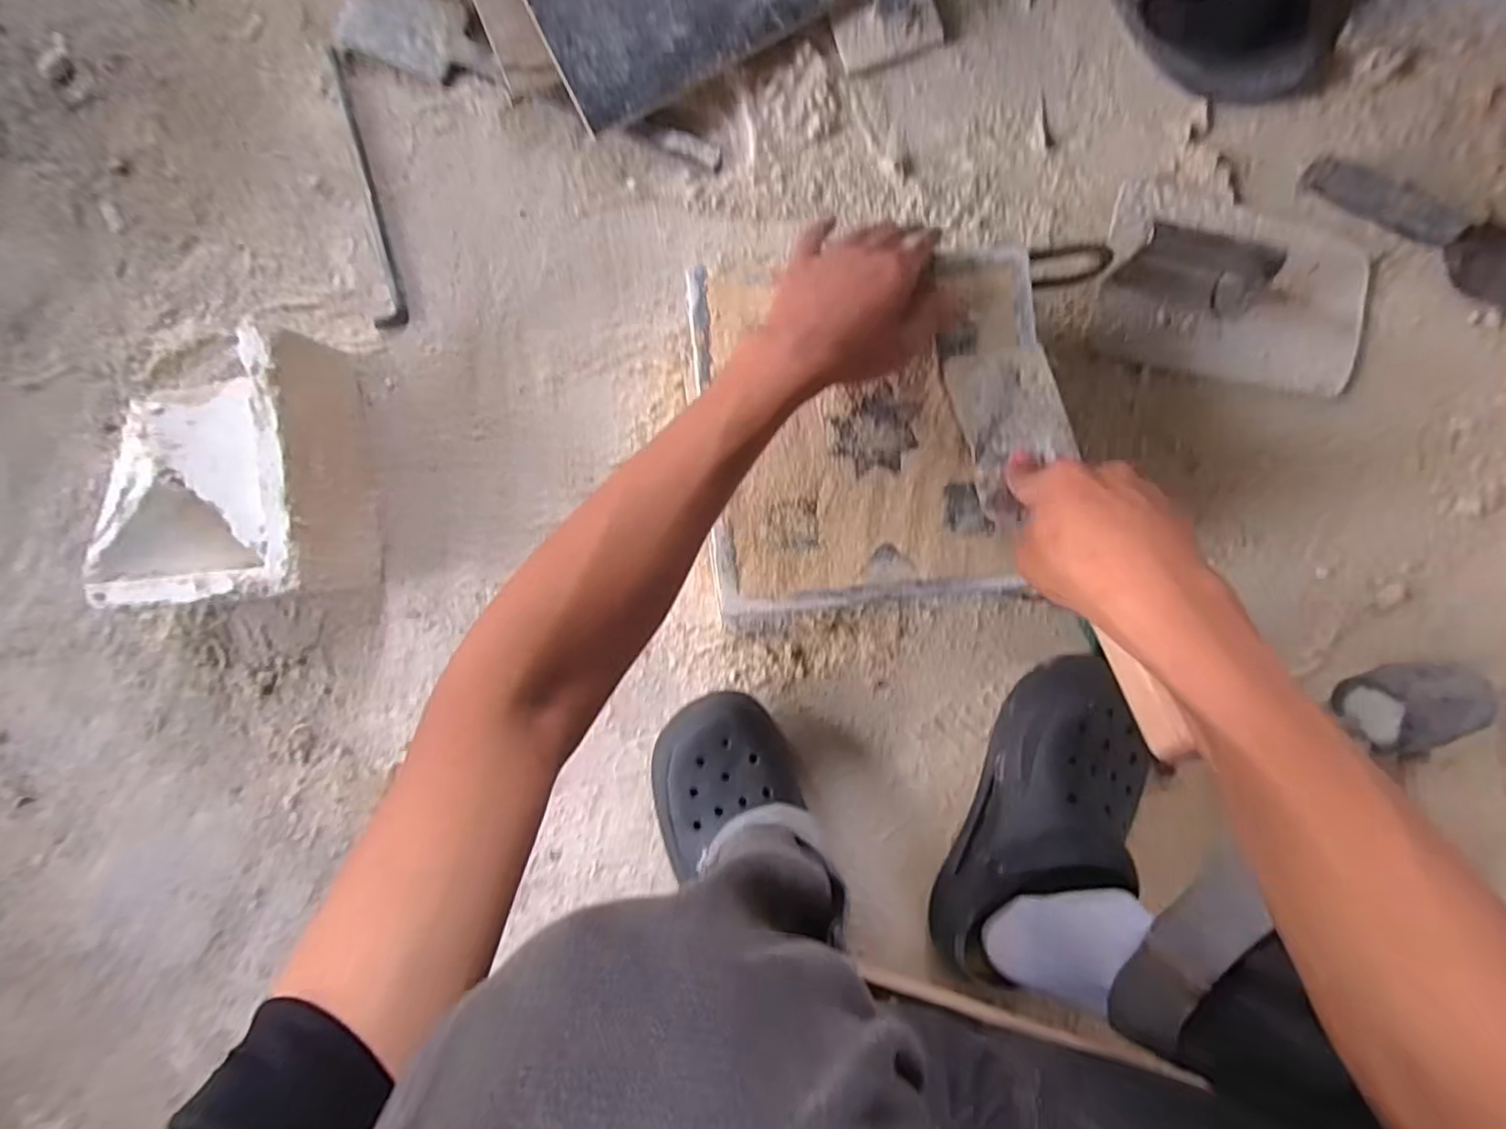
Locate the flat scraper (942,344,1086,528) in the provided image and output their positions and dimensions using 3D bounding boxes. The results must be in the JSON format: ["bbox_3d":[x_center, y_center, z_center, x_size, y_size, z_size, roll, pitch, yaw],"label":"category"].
[{"bbox_3d":[0.172,-0.088,0.440,0.068,0.004,0.112,-14,81,0],"label":"flat scraper"}]

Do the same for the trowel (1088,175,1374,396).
[{"bbox_3d":[0.405,-0.224,0.539,0.229,0.076,0.145,14,95,-2],"label":"trowel"}]

